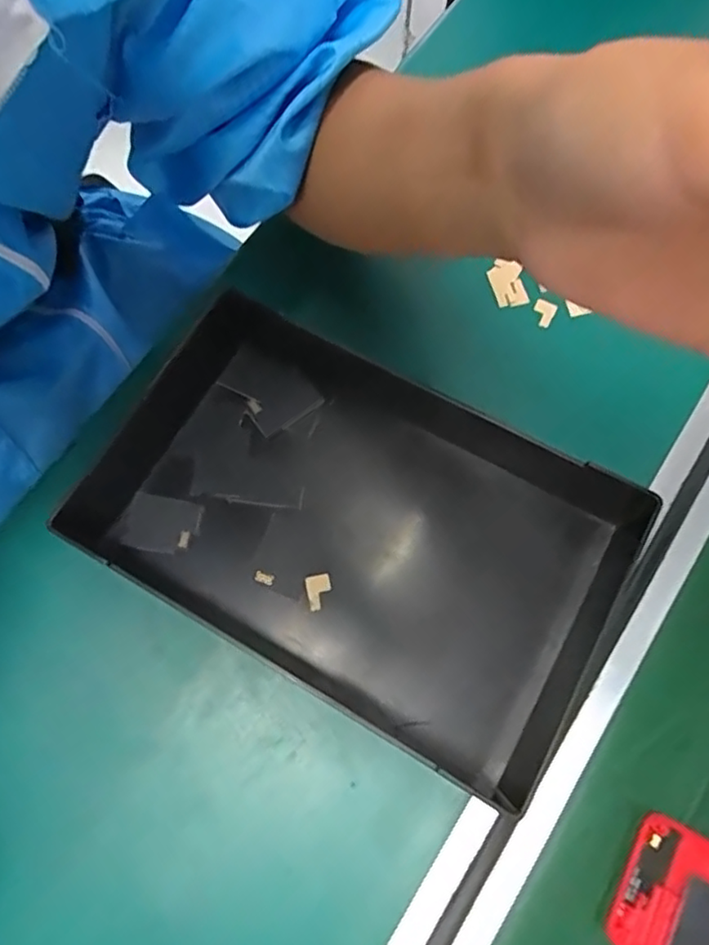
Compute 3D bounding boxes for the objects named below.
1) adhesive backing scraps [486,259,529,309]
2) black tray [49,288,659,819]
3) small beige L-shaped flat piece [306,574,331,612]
[{"bbox_3d":[0.099,-0.122,0.401,0.020,0.009,0.029,-11,73,-4],"label":"adhesive backing scraps"},{"bbox_3d":[-0.002,0.023,0.341,0.284,0.034,0.176,29,76,9],"label":"black tray"},{"bbox_3d":[-0.019,0.064,0.333,0.012,0.004,0.018,-10,73,-2],"label":"small beige L-shaped flat piece"}]

